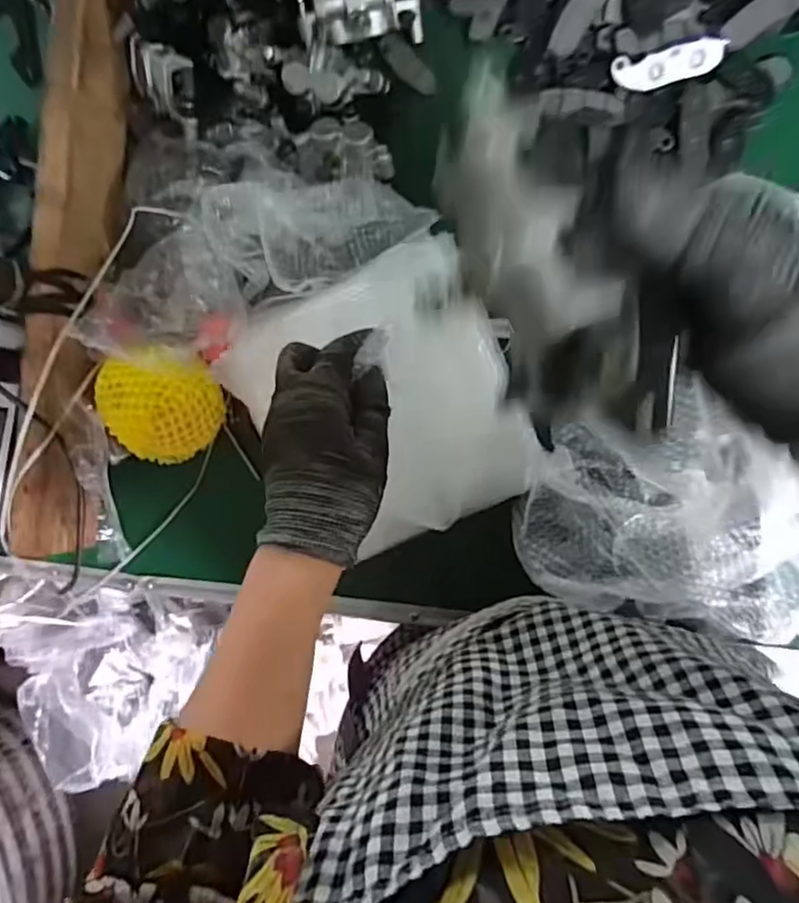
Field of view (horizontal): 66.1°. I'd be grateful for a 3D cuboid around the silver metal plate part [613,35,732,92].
[{"bbox_3d":[0.232,-0.332,0.529,0.092,0.005,0.030,-11,123,4],"label":"silver metal plate part"}]

